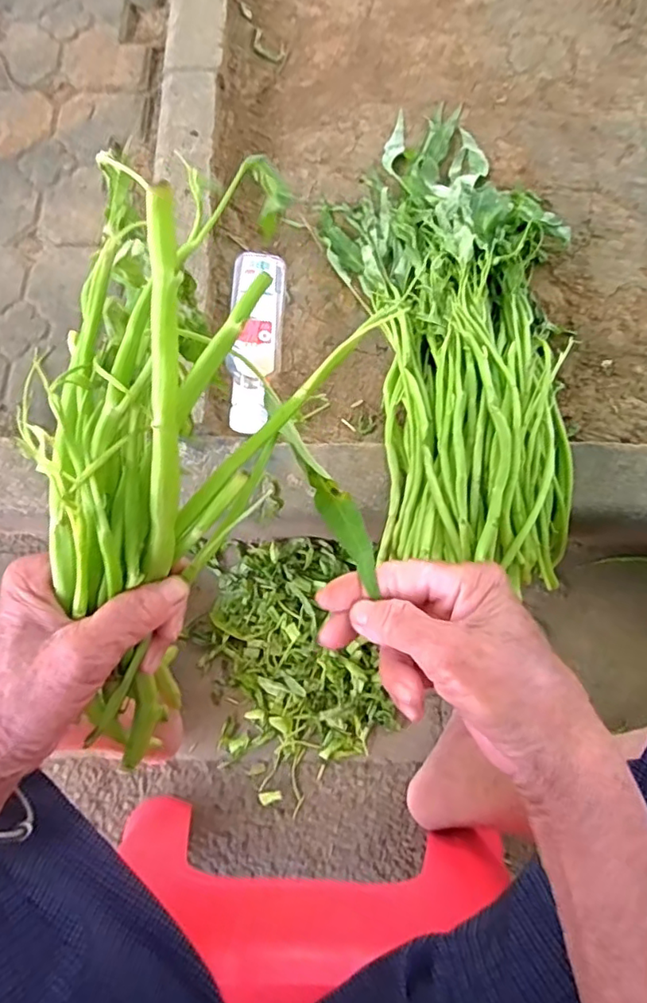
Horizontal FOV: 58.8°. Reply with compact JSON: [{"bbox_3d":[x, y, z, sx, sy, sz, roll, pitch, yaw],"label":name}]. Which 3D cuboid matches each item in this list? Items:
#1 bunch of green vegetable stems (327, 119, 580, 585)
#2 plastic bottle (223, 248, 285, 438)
[{"bbox_3d":[0.139,-0.216,0.645,0.270,0.097,0.610,0,74,0],"label":"bunch of green vegetable stems"},{"bbox_3d":[-0.080,-0.180,0.653,0.056,0.063,0.203,7,74,2],"label":"plastic bottle"}]

